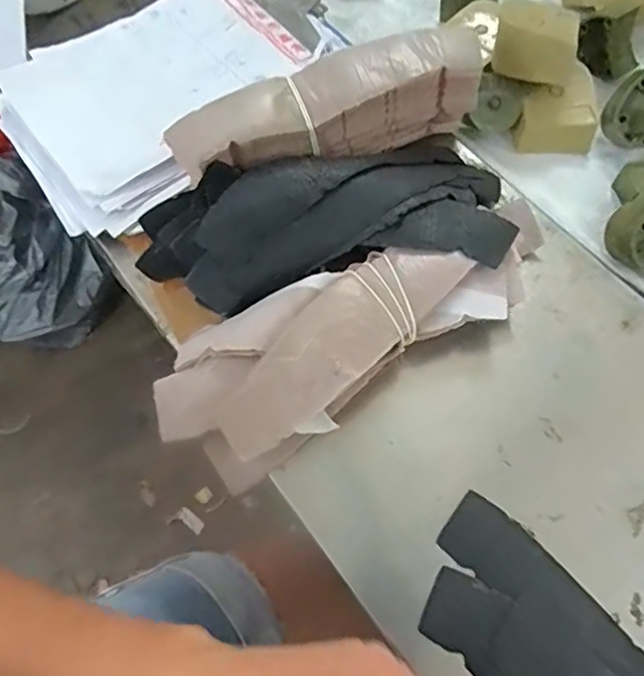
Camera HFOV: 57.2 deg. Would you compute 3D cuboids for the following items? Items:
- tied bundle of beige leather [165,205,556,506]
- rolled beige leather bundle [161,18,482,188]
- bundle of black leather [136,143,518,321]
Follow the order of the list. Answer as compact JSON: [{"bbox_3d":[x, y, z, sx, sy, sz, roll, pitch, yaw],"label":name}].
[{"bbox_3d":[0.024,-0.012,0.329,0.238,0.040,0.081,-29,68,-11],"label":"tied bundle of beige leather"},{"bbox_3d":[0.006,-0.131,0.355,0.185,0.059,0.038,-22,66,-8],"label":"rolled beige leather bundle"},{"bbox_3d":[0.002,-0.074,0.349,0.214,0.057,0.100,-6,65,-1],"label":"bundle of black leather"}]

